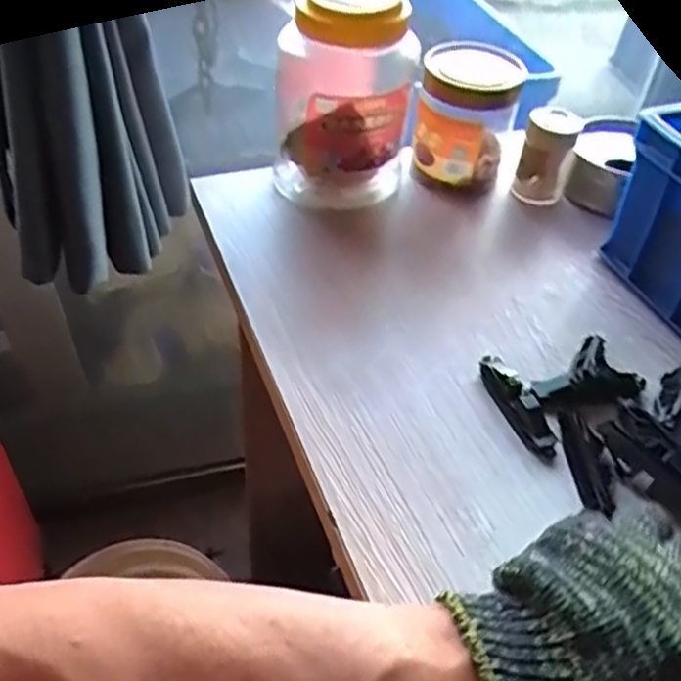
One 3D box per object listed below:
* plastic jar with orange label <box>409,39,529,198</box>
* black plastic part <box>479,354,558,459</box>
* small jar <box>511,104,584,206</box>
[{"bbox_3d":[0.112,-0.201,0.636,0.085,0.108,0.085,3,44,-2],"label":"plastic jar with orange label"},{"bbox_3d":[0.115,0.041,0.461,0.017,0.022,0.079,-13,47,-17],"label":"black plastic part"},{"bbox_3d":[0.186,-0.167,0.634,0.045,0.077,0.041,3,44,-2],"label":"small jar"}]

